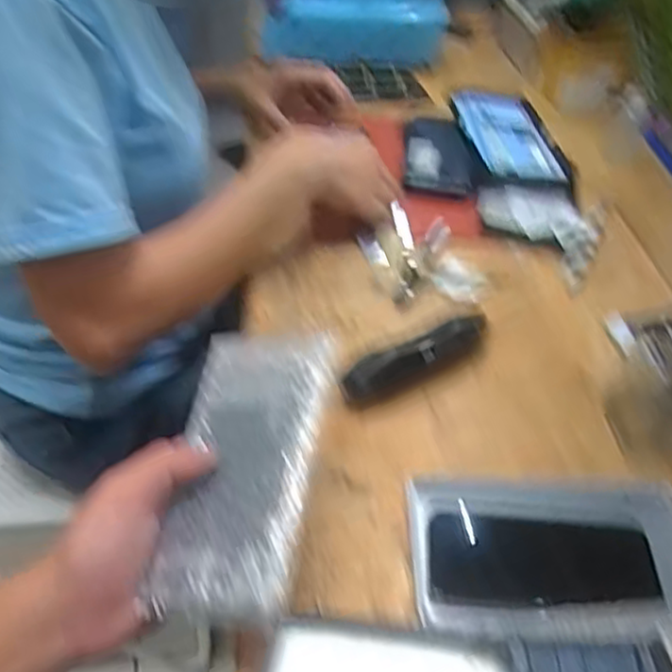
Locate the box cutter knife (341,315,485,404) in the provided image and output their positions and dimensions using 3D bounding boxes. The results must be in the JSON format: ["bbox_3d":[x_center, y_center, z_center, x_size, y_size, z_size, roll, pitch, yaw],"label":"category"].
[{"bbox_3d":[0.062,0.019,0.554,0.127,0.037,0.025,-21,49,-25],"label":"box cutter knife"}]

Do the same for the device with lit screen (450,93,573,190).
[{"bbox_3d":[0.192,-0.222,0.804,0.110,0.017,0.182,2,49,-16],"label":"device with lit screen"}]

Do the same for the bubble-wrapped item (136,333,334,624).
[{"bbox_3d":[-0.052,0.071,0.402,0.081,0.009,0.169,-5,55,22],"label":"bubble-wrapped item"}]

